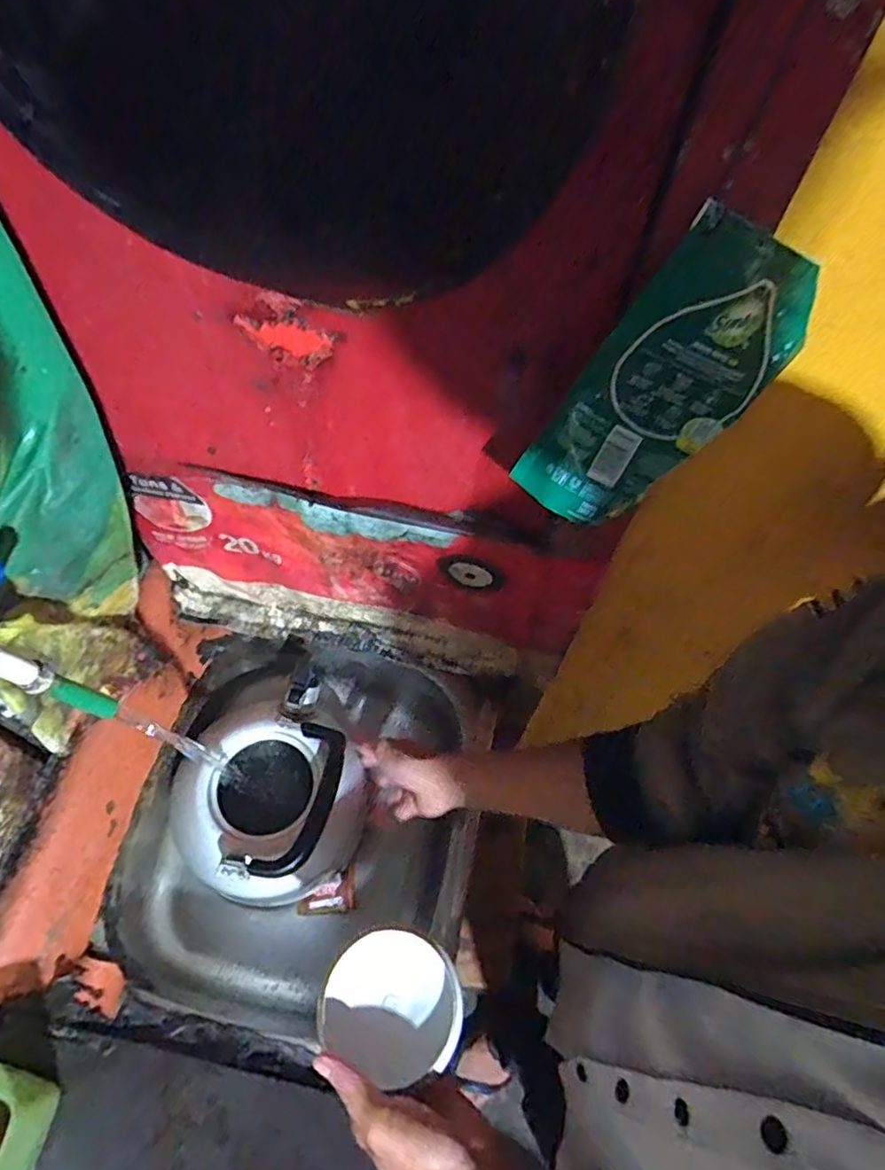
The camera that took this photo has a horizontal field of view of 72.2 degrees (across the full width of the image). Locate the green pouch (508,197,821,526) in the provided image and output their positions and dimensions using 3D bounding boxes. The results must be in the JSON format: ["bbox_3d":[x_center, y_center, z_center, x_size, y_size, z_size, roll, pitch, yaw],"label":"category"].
[{"bbox_3d":[0.130,-0.109,0.357,0.102,0.183,0.025,13,48,-18],"label":"green pouch"}]

